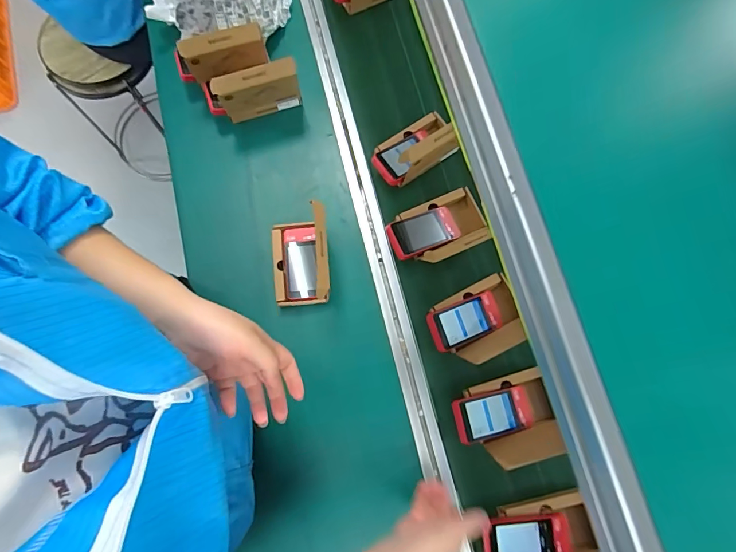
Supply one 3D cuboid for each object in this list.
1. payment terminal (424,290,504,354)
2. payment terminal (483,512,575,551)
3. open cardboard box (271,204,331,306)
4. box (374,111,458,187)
[{"bbox_3d":[0.154,0.071,0.654,0.125,0.022,0.070,-18,85,-19],"label":"payment terminal"},{"bbox_3d":[0.231,0.376,0.587,0.144,0.025,0.068,1,73,-10],"label":"payment terminal"},{"bbox_3d":[-0.106,-0.028,0.639,0.093,0.121,0.134,-6,76,0],"label":"open cardboard box"},{"bbox_3d":[0.088,-0.228,0.694,0.133,0.117,0.089,-30,78,-6],"label":"box"}]

